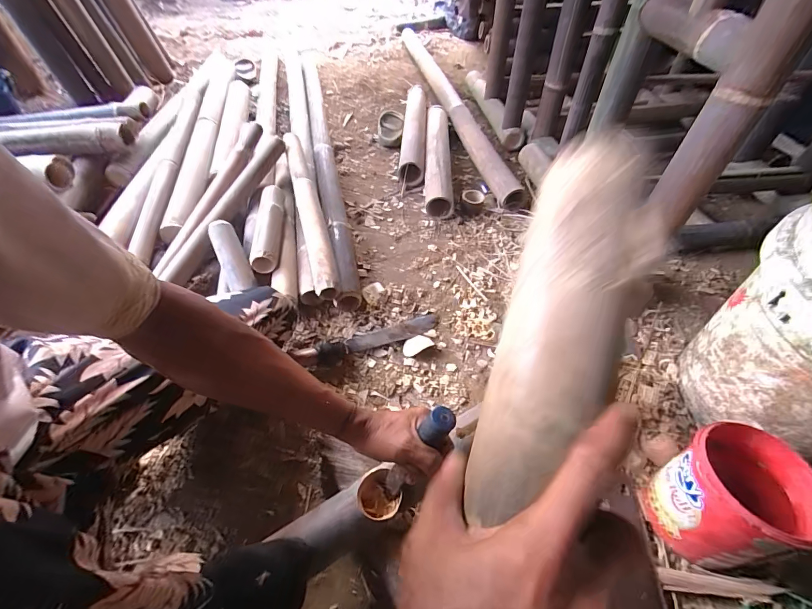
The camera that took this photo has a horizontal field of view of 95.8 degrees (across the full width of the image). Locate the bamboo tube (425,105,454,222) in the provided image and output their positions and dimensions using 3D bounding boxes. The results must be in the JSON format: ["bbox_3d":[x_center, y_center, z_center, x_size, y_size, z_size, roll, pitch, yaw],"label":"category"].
[{"bbox_3d":[0.105,-0.494,1.200,0.080,0.082,0.591,1,49,2],"label":"bamboo tube"}]

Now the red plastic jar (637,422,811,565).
[{"bbox_3d":[0.433,0.259,0.499,0.149,0.152,0.136,0,49,0],"label":"red plastic jar"}]

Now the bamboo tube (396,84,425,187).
[{"bbox_3d":[0.031,-0.700,1.371,0.080,0.099,0.762,2,49,2],"label":"bamboo tube"}]

